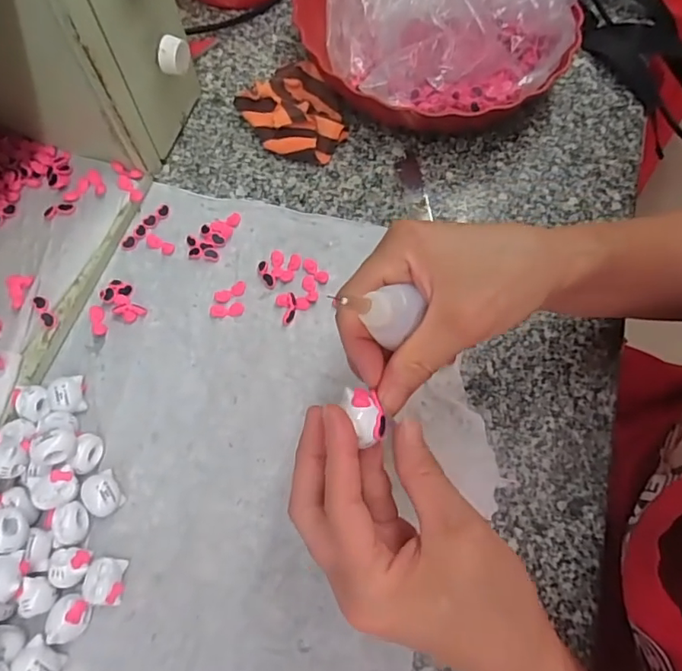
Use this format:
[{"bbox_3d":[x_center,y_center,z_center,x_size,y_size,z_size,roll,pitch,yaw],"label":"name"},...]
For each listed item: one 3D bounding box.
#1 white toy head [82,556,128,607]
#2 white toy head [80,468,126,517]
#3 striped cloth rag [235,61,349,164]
[{"bbox_3d":[-0.139,0.146,0.313,0.019,0.021,0.025,0,67,-1],"label":"white toy head"},{"bbox_3d":[-0.152,0.102,0.335,0.023,0.019,0.025,-26,70,-11],"label":"white toy head"},{"bbox_3d":[-0.042,-0.197,0.460,0.078,0.024,0.107,-28,70,-12],"label":"striped cloth rag"}]

